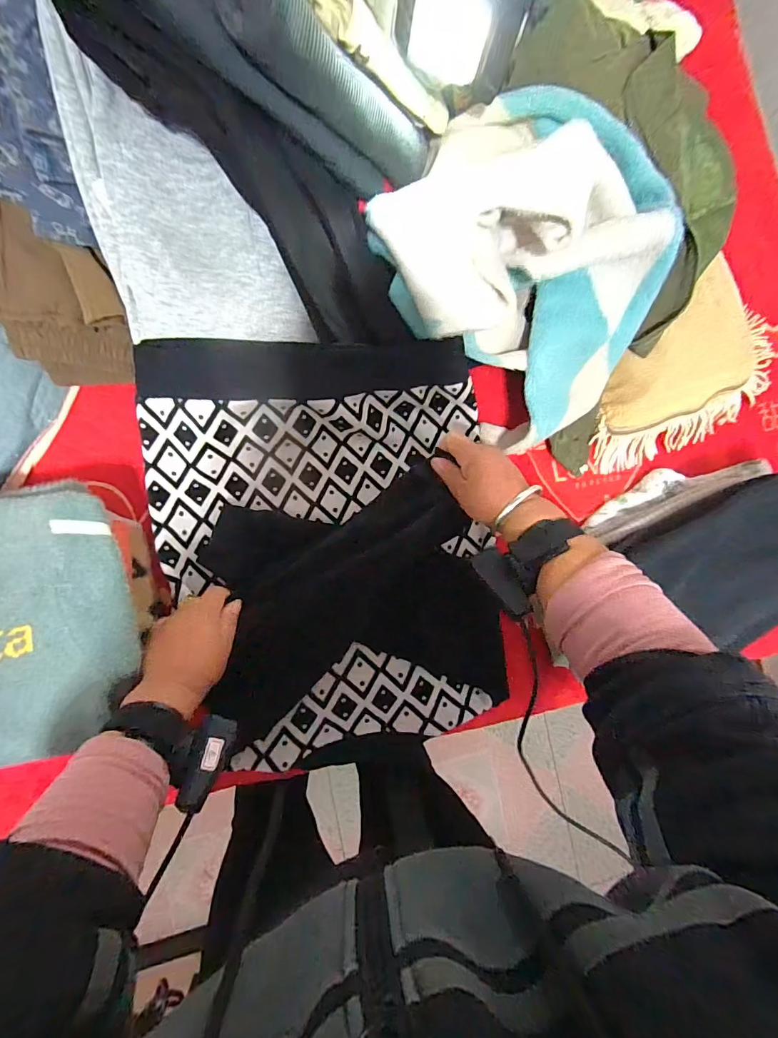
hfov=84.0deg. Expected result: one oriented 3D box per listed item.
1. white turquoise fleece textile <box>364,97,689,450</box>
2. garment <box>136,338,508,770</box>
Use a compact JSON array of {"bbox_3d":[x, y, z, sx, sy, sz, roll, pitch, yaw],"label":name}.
[{"bbox_3d":[0.161,-0.280,0.474,0.279,0.151,0.316,-41,92,-9],"label":"white turquoise fleece textile"},{"bbox_3d":[-0.061,0.036,0.504,0.376,0.089,0.463,-9,87,-9],"label":"garment"}]

